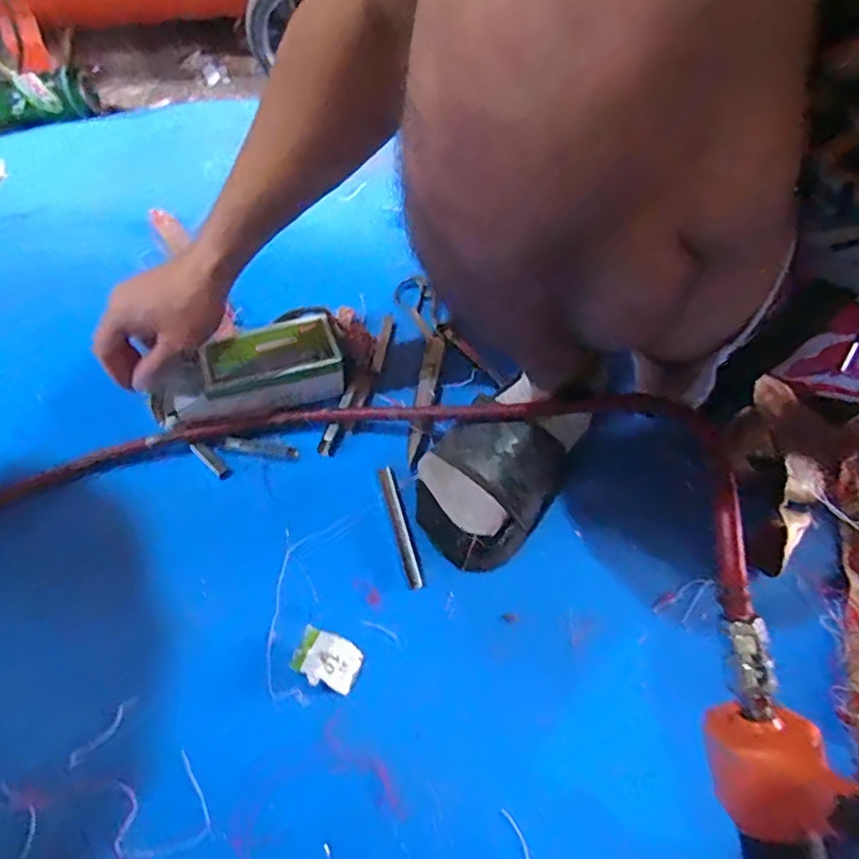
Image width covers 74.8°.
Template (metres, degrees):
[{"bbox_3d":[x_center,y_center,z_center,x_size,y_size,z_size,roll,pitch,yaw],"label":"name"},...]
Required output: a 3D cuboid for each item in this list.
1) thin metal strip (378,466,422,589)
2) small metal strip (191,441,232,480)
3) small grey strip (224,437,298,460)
[{"bbox_3d":[-0.025,0.077,0.460,0.011,0.004,0.111,-13,57,-10],"label":"thin metal strip"},{"bbox_3d":[-0.192,0.026,0.492,0.046,0.004,0.012,37,63,22],"label":"small metal strip"},{"bbox_3d":[-0.150,0.016,0.499,0.065,0.007,0.014,7,56,4],"label":"small grey strip"}]

